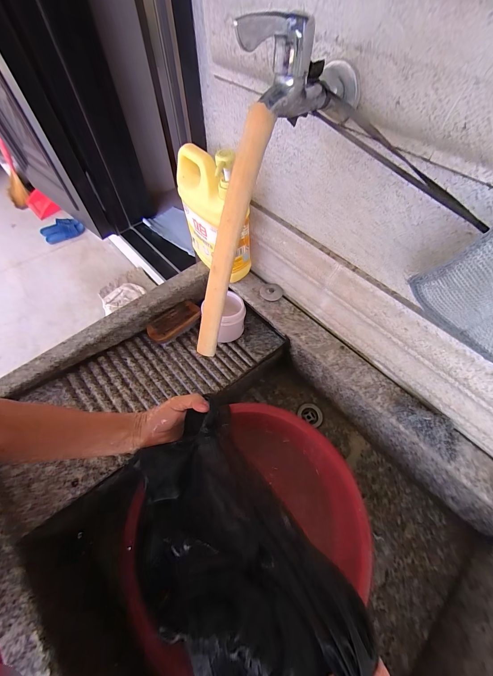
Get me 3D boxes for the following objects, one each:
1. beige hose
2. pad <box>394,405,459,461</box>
[{"bbox_3d":[-0.021,-0.084,0.270,0.022,0.241,0.018,28,32,16],"label":"beige hose"},{"bbox_3d":[0.284,0.129,0.402,0.051,0.036,0.094,-38,66,-21],"label":"pad"}]

